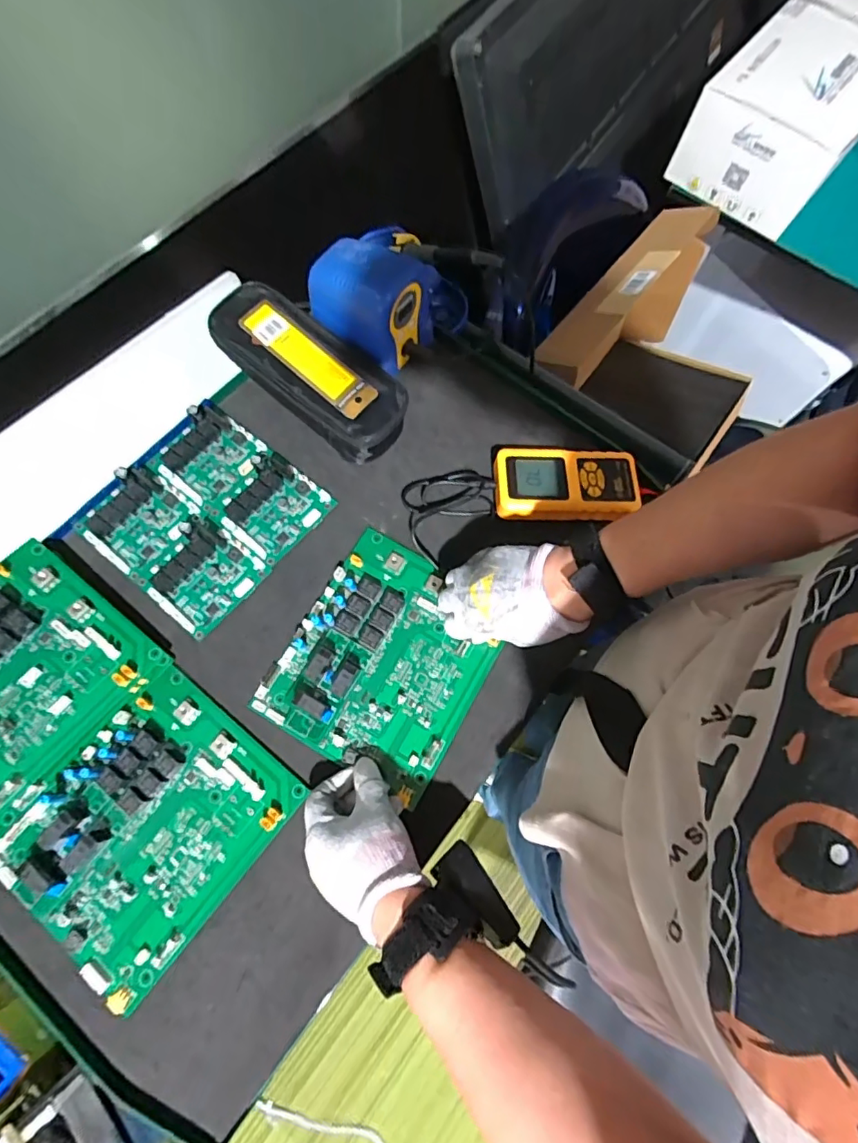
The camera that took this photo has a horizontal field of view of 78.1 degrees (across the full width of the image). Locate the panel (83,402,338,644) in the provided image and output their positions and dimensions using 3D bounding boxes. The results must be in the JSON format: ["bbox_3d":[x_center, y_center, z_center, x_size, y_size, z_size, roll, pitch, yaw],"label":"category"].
[{"bbox_3d":[-0.223,-0.060,0.527,0.180,0.021,0.186,38,76,10],"label":"panel"}]

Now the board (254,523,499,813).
[{"bbox_3d":[-0.039,0.075,0.480,0.174,0.029,0.196,30,74,8],"label":"board"}]

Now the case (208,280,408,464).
[{"bbox_3d":[-0.125,-0.214,0.561,0.230,0.045,0.093,38,76,10],"label":"case"}]

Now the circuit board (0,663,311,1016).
[{"bbox_3d":[-0.231,0.206,0.431,0.171,0.029,0.199,38,76,10],"label":"circuit board"}]

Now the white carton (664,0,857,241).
[{"bbox_3d":[0.518,-0.654,0.769,0.195,0.130,0.254,39,76,10],"label":"white carton"}]

